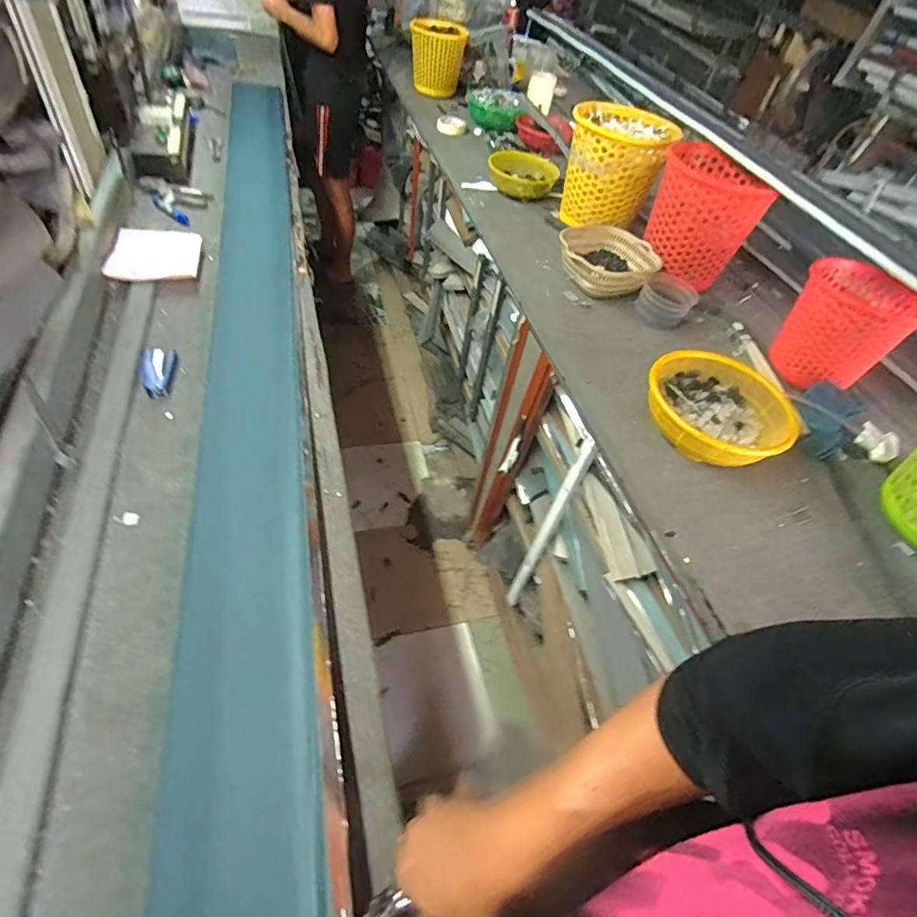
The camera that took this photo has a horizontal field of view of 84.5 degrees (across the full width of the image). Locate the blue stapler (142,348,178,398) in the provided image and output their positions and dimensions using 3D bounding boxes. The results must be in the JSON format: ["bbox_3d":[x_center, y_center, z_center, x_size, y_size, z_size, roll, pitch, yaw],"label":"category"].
[{"bbox_3d":[-0.524,-0.152,0.882,0.053,0.025,0.101,-3,51,-14],"label":"blue stapler"}]

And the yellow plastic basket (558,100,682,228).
[{"bbox_3d":[0.369,-0.699,1.199,0.213,0.203,0.241,16,49,2],"label":"yellow plastic basket"}]

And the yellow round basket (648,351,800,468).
[{"bbox_3d":[0.425,-0.079,0.839,0.224,0.087,0.222,6,49,-7],"label":"yellow round basket"}]

